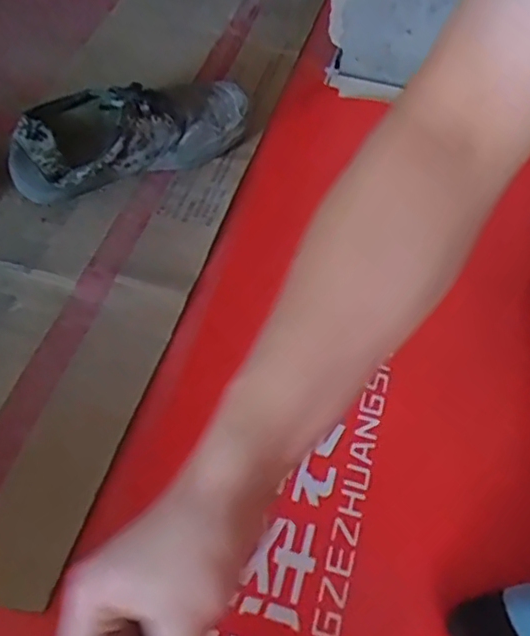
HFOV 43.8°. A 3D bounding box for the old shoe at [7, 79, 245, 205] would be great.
[{"bbox_3d":[-0.138,-0.199,0.700,0.259,0.091,0.111,-13,57,-12],"label":"old shoe"}]

